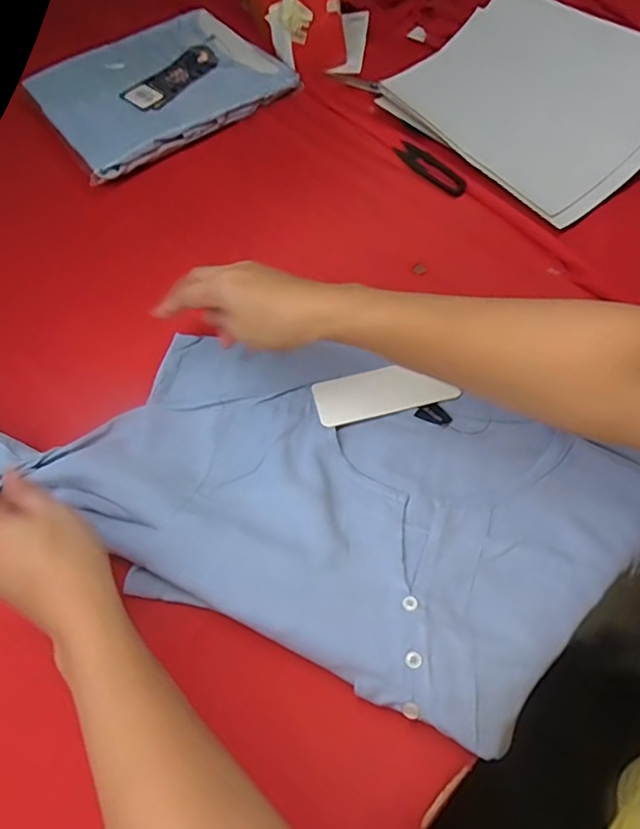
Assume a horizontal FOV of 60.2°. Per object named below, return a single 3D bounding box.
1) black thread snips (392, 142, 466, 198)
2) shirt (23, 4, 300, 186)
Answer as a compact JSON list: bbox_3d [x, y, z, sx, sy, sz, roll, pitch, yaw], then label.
[{"bbox_3d":[0.116,-0.264,0.591,0.024,0.010,0.099,-35,62,-12],"label":"black thread snips"},{"bbox_3d":[-0.192,-0.398,0.665,0.265,0.026,0.211,-35,62,-12],"label":"shirt"}]

